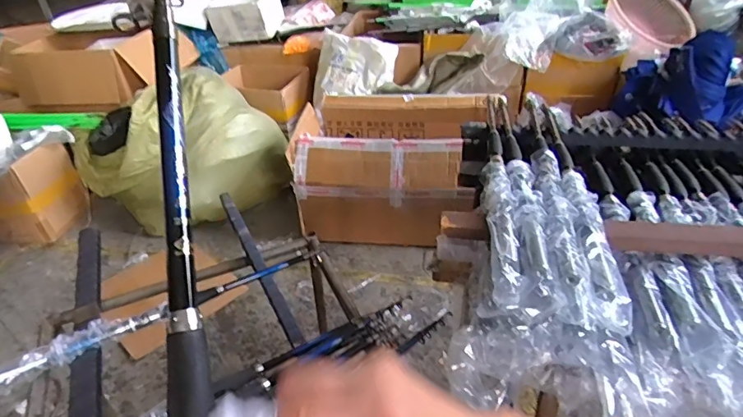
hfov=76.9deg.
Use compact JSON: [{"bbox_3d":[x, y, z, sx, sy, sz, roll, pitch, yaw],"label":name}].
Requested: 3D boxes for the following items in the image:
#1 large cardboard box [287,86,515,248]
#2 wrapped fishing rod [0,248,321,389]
[{"bbox_3d":[0.065,-0.171,1.828,0.659,0.367,0.542,6,37,12],"label":"large cardboard box"},{"bbox_3d":[-0.374,0.190,0.836,0.631,0.057,0.051,-24,41,-26],"label":"wrapped fishing rod"}]

